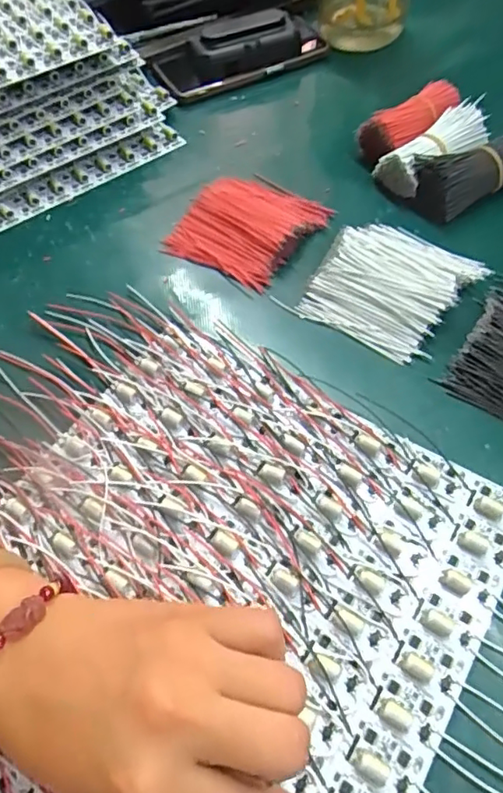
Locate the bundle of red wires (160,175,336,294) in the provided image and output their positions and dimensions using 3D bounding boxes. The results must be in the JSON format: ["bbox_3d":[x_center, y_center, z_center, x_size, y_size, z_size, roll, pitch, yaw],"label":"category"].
[{"bbox_3d":[-0.004,-0.129,0.421,0.088,0.021,0.098,32,64,21],"label":"bundle of red wires"}]

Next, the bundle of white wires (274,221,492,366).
[{"bbox_3d":[0.091,-0.078,0.378,0.093,0.021,0.101,32,64,21],"label":"bundle of white wires"}]

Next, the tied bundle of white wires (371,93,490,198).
[{"bbox_3d":[0.143,-0.193,0.434,0.090,0.023,0.040,-36,62,-6],"label":"tied bundle of white wires"}]

